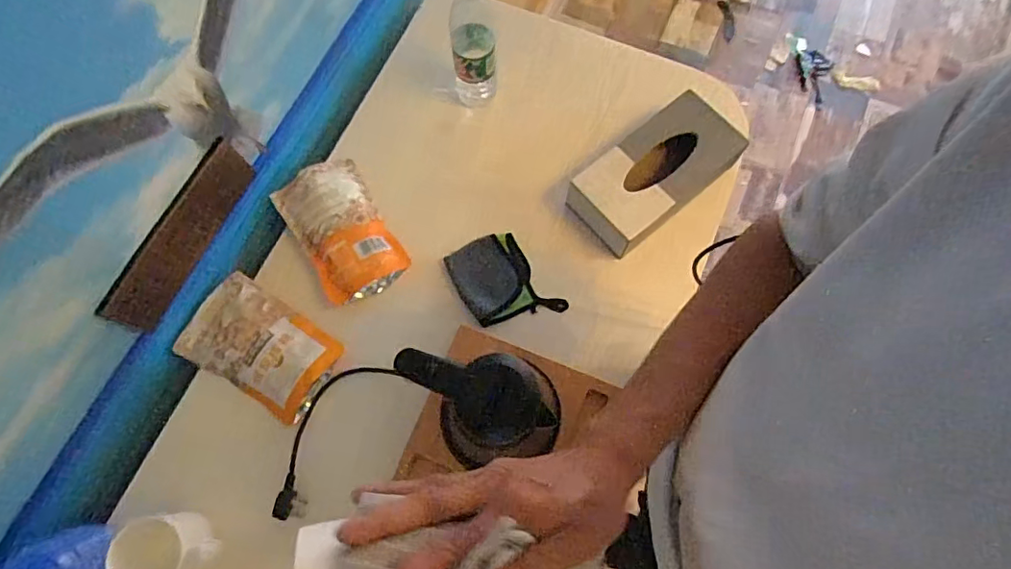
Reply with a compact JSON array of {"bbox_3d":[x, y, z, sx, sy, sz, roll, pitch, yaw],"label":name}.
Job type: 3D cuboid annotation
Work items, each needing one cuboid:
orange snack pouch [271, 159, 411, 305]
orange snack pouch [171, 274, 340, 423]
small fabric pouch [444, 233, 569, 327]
[{"bbox_3d":[-0.247,-0.083,0.820,0.128,0.044,0.215,-30,73,-8],"label":"orange snack pouch"},{"bbox_3d":[-0.342,0.084,0.769,0.214,0.034,0.132,28,75,11],"label":"orange snack pouch"},{"bbox_3d":[-0.007,-0.001,0.803,0.114,0.027,0.156,-35,73,-9],"label":"small fabric pouch"}]

